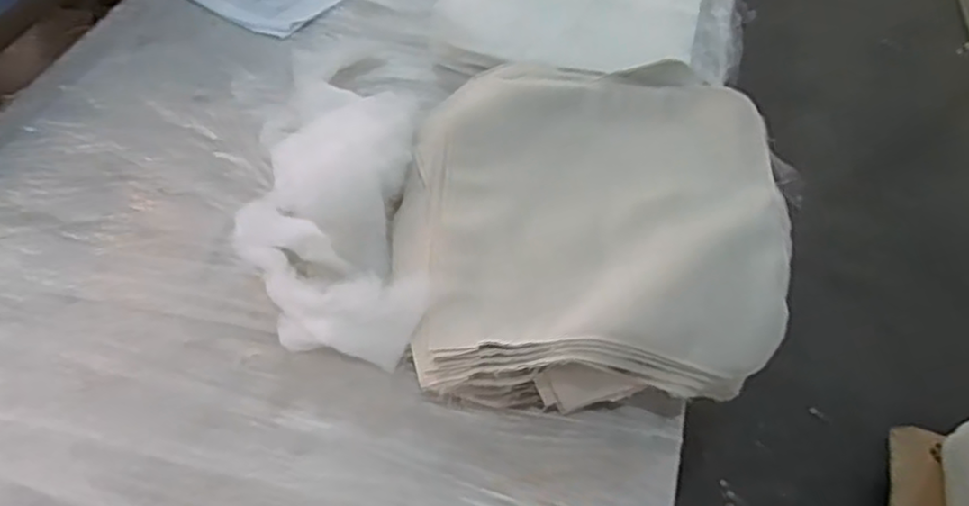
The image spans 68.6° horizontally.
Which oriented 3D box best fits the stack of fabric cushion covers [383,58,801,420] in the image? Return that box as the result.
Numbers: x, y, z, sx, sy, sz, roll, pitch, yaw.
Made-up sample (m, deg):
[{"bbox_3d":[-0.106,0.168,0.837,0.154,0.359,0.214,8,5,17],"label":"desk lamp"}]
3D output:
[{"bbox_3d":[0.150,-0.041,1.007,0.536,0.149,0.516,1,51,-1],"label":"stack of fabric cushion covers"}]

